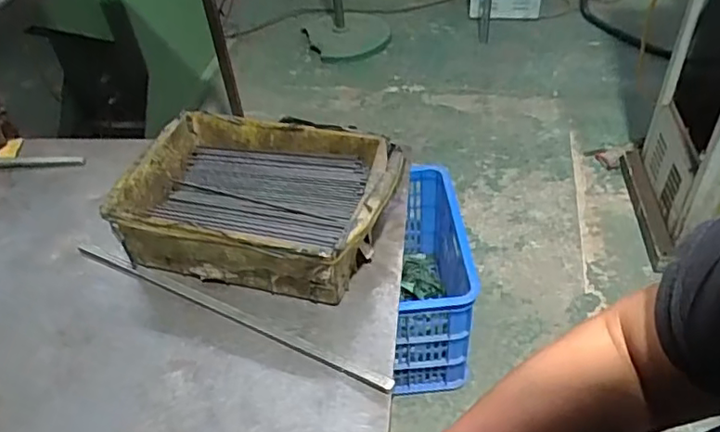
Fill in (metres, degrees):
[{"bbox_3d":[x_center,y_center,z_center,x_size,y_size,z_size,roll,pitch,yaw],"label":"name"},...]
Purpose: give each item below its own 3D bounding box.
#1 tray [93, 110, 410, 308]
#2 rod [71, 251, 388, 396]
[{"bbox_3d":[-0.100,-0.014,0.604,0.263,0.077,0.182,10,45,15],"label":"tray"},{"bbox_3d":[-0.134,0.087,0.546,0.364,0.006,0.008,19,47,23],"label":"rod"}]

